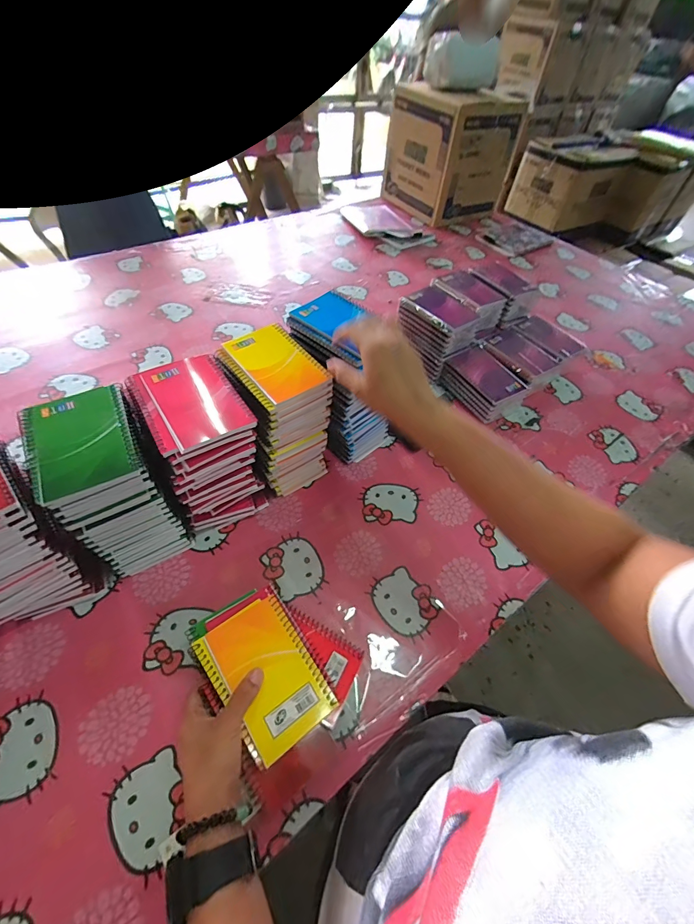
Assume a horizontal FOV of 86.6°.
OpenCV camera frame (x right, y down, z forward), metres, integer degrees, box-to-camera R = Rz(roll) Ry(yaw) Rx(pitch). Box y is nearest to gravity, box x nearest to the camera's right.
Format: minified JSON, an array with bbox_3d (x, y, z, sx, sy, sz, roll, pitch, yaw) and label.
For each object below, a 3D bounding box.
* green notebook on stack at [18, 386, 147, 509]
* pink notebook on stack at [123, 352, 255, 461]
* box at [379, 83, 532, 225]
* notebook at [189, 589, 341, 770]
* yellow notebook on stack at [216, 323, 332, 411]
[{"bbox_3d":[-0.267,-0.024,0.369,0.095,0.012,0.133,-24,58,-21],"label":"green notebook on stack"},{"bbox_3d":[-0.176,-0.070,0.410,0.100,0.012,0.134,-26,59,-22],"label":"pink notebook on stack"},{"bbox_3d":[0.330,-1.003,1.206,0.282,0.301,0.302,-23,58,-21],"label":"box"},{"bbox_3d":[-0.082,0.212,0.374,0.092,0.011,0.133,-31,61,-25],"label":"notebook"},{"bbox_3d":[-0.090,-0.125,0.458,0.099,0.014,0.123,-33,62,-26],"label":"yellow notebook on stack"}]

